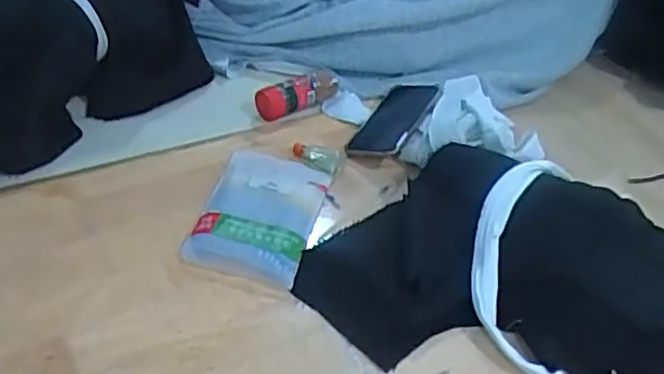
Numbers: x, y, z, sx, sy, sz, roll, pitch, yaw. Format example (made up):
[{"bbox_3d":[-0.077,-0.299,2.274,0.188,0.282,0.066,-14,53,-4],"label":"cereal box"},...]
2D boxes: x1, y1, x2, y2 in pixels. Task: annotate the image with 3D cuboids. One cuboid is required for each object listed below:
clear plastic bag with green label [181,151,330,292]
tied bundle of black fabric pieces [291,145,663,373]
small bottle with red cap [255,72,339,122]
[{"bbox_3d":[-0.073,0.023,0.704,0.114,0.017,0.177,13,40,6],"label":"clear plastic bag with green label"},{"bbox_3d":[0.220,0.093,0.616,0.454,0.087,0.248,23,42,17],"label":"tied bundle of black fabric pieces"},{"bbox_3d":[-0.040,-0.118,0.867,0.118,0.034,0.049,-22,49,-31],"label":"small bottle with red cap"}]

